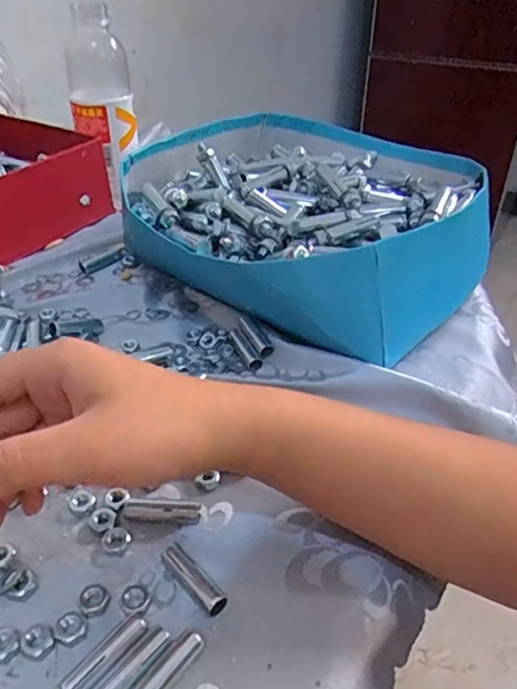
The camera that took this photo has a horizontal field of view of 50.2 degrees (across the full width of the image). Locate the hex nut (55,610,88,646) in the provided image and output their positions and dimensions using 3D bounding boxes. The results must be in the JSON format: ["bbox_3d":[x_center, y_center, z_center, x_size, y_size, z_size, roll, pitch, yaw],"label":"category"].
[{"bbox_3d":[-0.084,0.126,0.246,0.013,0.004,0.015,-27,46,-32],"label":"hex nut"}]

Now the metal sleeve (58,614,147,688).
[{"bbox_3d":[-0.065,0.133,0.234,0.011,0.008,0.039,31,47,32],"label":"metal sleeve"}]

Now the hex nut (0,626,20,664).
[{"bbox_3d":[-0.112,0.130,0.240,0.015,0.004,0.013,32,47,33],"label":"hex nut"}]

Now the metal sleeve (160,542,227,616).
[{"bbox_3d":[-0.031,0.112,0.263,0.012,0.008,0.041,-30,48,-34],"label":"metal sleeve"}]

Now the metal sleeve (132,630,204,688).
[{"bbox_3d":[-0.040,0.136,0.229,0.009,0.009,0.040,28,45,29],"label":"metal sleeve"}]

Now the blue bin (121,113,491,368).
[{"bbox_3d":[0.041,-0.113,0.480,0.282,0.093,0.278,31,47,32],"label":"blue bin"}]

